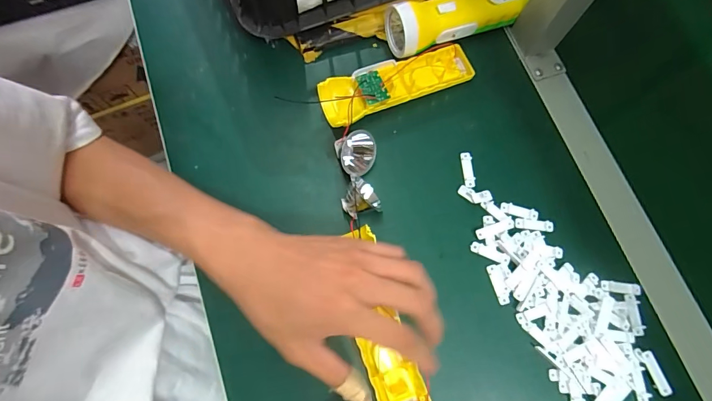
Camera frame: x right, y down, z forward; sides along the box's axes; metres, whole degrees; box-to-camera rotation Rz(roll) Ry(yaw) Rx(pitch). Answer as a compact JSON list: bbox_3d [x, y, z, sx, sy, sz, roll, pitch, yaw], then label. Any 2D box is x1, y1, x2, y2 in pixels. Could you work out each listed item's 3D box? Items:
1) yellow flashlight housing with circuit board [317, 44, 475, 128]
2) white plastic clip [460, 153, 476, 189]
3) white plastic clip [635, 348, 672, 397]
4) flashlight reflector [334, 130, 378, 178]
[{"bbox_3d":[0.043,-0.123,0.405,0.163,0.031,0.047,-23,76,-8],"label":"yellow flashlight housing with circuit board"},{"bbox_3d":[0.115,-0.031,0.394,0.011,0.004,0.038,-5,74,-4],"label":"white plastic clip"},{"bbox_3d":[0.267,0.153,0.343,0.013,0.005,0.041,-19,75,-7],"label":"white plastic clip"},{"bbox_3d":[0.001,-0.047,0.378,0.035,0.031,0.038,-23,76,-8],"label":"flashlight reflector"}]

